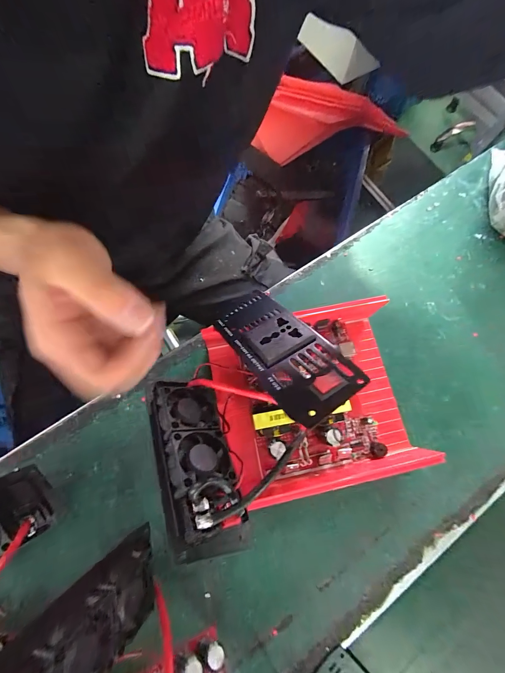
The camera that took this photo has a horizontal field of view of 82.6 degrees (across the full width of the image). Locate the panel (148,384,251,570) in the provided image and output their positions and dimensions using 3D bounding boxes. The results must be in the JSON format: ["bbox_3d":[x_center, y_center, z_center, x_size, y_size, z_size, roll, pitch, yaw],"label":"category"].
[{"bbox_3d":[-0.040,0.085,0.201,0.049,0.024,0.118,5,39,-33],"label":"panel"}]

